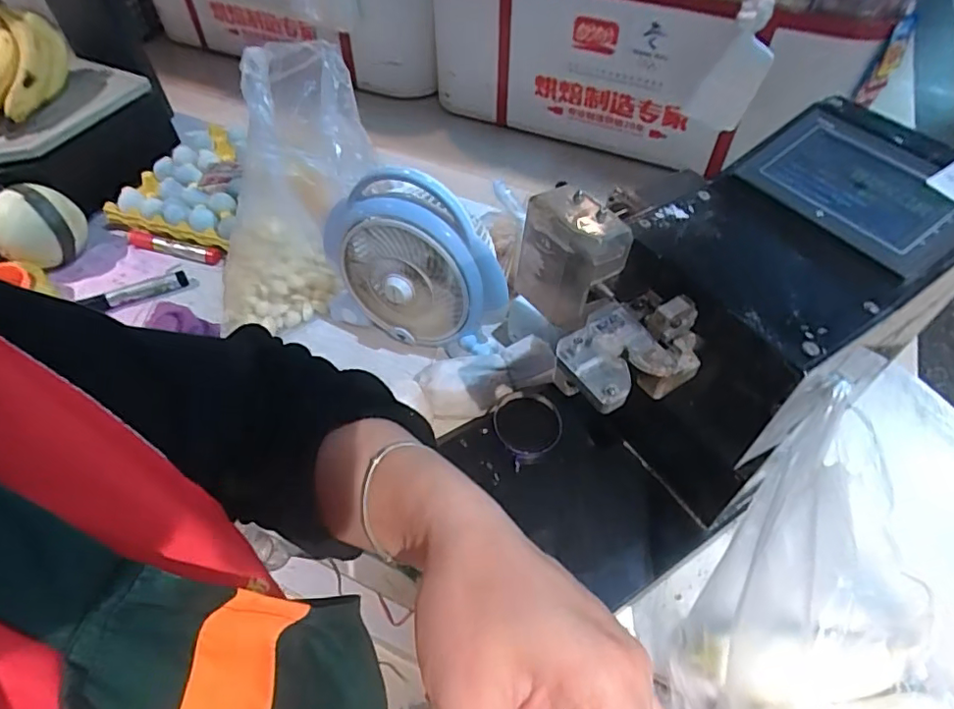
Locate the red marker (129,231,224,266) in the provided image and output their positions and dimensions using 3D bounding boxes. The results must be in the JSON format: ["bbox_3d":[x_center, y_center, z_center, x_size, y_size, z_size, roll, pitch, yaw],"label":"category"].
[{"bbox_3d":[-0.505,-0.179,0.931,0.177,0.025,0.023,14,52,10],"label":"red marker"}]

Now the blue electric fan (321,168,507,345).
[{"bbox_3d":[-0.089,-0.114,0.730,0.266,0.230,0.094,24,54,17],"label":"blue electric fan"}]

